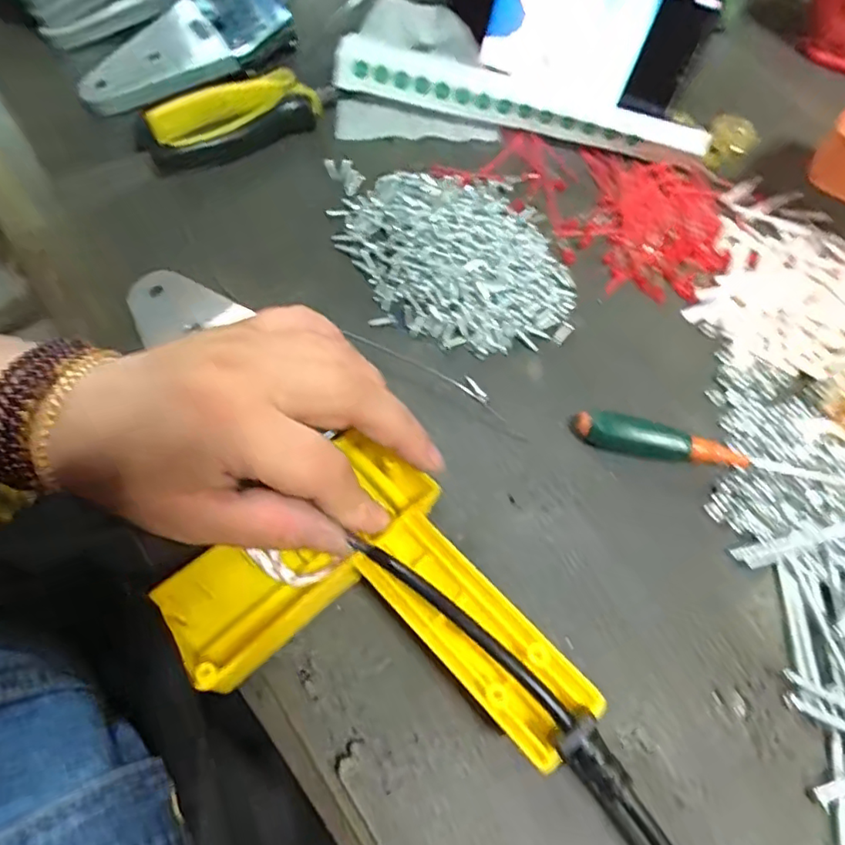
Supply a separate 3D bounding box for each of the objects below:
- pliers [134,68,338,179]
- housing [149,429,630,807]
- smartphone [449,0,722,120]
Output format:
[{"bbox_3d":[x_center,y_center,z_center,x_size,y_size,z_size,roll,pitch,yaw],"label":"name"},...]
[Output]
[{"bbox_3d":[-0.109,-0.181,0.343,0.117,0.018,0.044,-18,67,-8],"label":"pliers"},{"bbox_3d":[-0.011,0.084,0.215,0.156,0.039,0.111,42,72,17],"label":"housing"},{"bbox_3d":[0.088,-0.246,0.356,0.158,0.070,0.016,32,36,14],"label":"smartphone"}]

